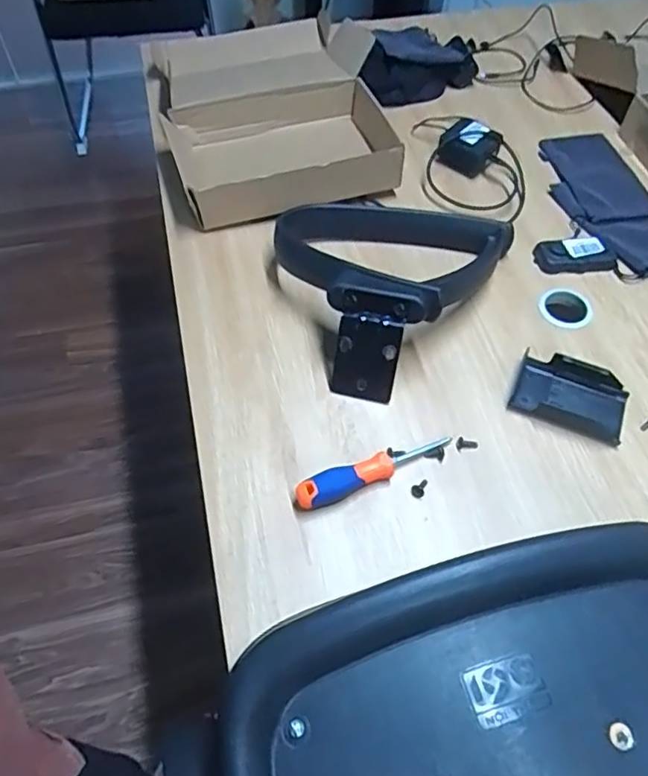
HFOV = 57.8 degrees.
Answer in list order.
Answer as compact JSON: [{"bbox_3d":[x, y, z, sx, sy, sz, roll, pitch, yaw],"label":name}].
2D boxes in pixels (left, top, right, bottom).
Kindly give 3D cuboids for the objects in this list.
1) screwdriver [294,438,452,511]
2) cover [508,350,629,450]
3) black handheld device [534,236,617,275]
[{"bbox_3d":[0.055,0.085,0.623,0.179,0.032,0.029,-21,59,-14],"label":"screwdriver"},{"bbox_3d":[0.287,0.008,0.681,0.126,0.029,0.079,20,59,13],"label":"cover"},{"bbox_3d":[0.348,-0.185,0.810,0.102,0.025,0.053,-5,57,-4],"label":"black handheld device"}]

